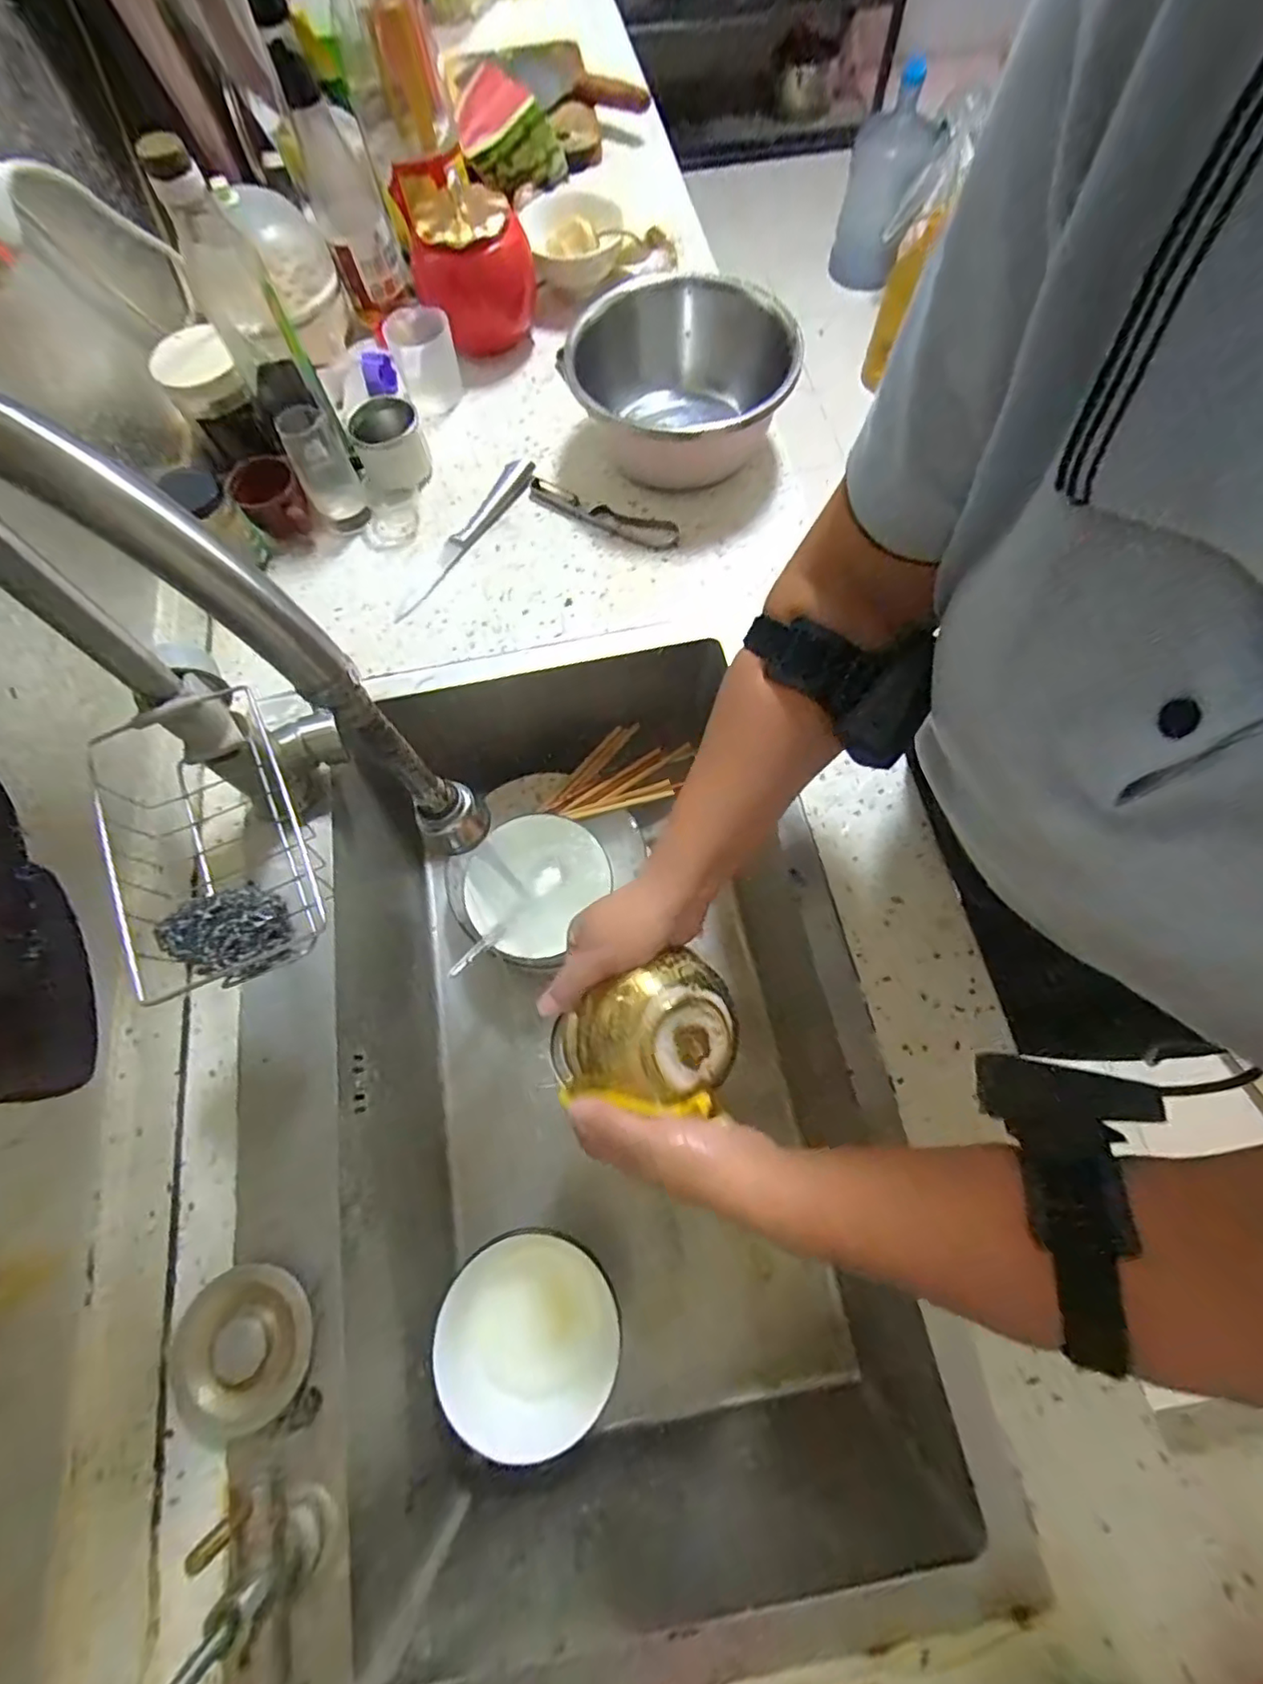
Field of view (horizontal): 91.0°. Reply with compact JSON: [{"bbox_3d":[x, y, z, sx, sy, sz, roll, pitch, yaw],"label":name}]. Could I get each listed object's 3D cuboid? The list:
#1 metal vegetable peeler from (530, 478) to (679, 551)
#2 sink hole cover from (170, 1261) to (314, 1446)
[{"bbox_3d":[-0.029,-0.327,0.618,0.163,0.009,0.035,23,72,10],"label":"metal vegetable peeler"},{"bbox_3d":[-0.245,0.313,0.381,0.093,0.015,0.081,-30,71,-9],"label":"sink hole cover"}]

